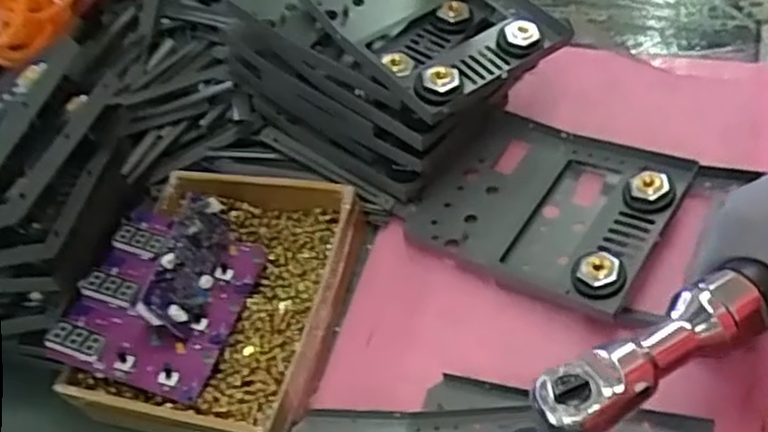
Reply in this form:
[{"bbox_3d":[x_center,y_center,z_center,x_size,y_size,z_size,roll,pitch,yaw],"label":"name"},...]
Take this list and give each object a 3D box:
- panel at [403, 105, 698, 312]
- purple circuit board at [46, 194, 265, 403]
[{"bbox_3d":[0.127,-0.009,0.604,0.194,0.046,0.151,23,64,34],"label":"panel"},{"bbox_3d":[-0.171,0.051,0.574,0.115,0.056,0.154,9,56,11],"label":"purple circuit board"}]

